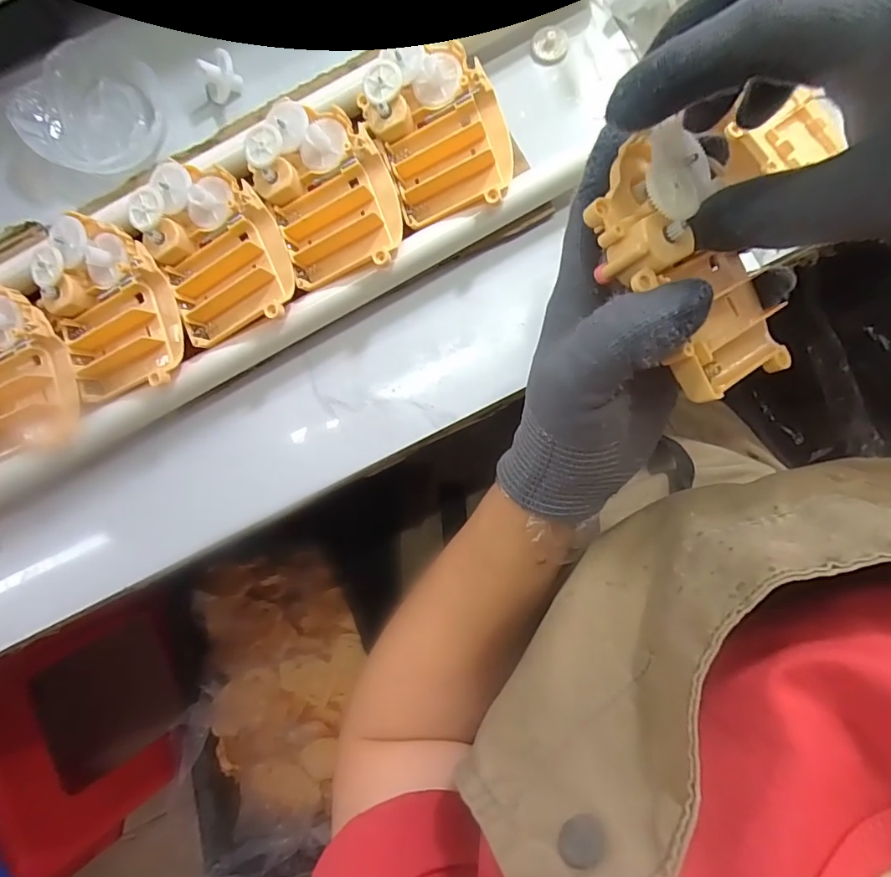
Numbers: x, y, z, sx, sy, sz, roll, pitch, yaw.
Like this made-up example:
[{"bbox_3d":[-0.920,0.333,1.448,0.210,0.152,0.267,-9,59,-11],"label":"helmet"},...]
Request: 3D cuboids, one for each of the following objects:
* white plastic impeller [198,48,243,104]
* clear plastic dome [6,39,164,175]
[{"bbox_3d":[-0.139,-0.223,0.307,0.023,0.019,0.015,-36,86,0],"label":"white plastic impeller"},{"bbox_3d":[-0.221,-0.207,0.313,0.081,0.020,0.081,0,86,3],"label":"clear plastic dome"}]

